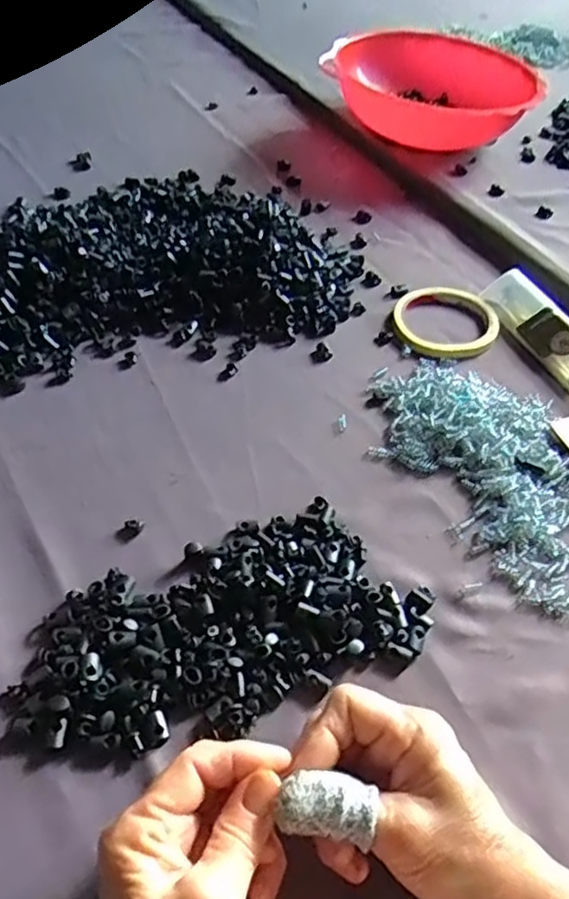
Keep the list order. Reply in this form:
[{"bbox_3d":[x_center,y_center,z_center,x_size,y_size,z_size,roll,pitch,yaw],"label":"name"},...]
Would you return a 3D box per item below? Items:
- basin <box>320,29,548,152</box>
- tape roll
[{"bbox_3d":[0.183,-0.439,0.820,0.231,0.080,0.231,4,49,-4],"label":"basin"},{"bbox_3d":[0.140,-0.113,0.576,0.090,0.014,0.093,3,48,-4],"label":"tape roll"}]

